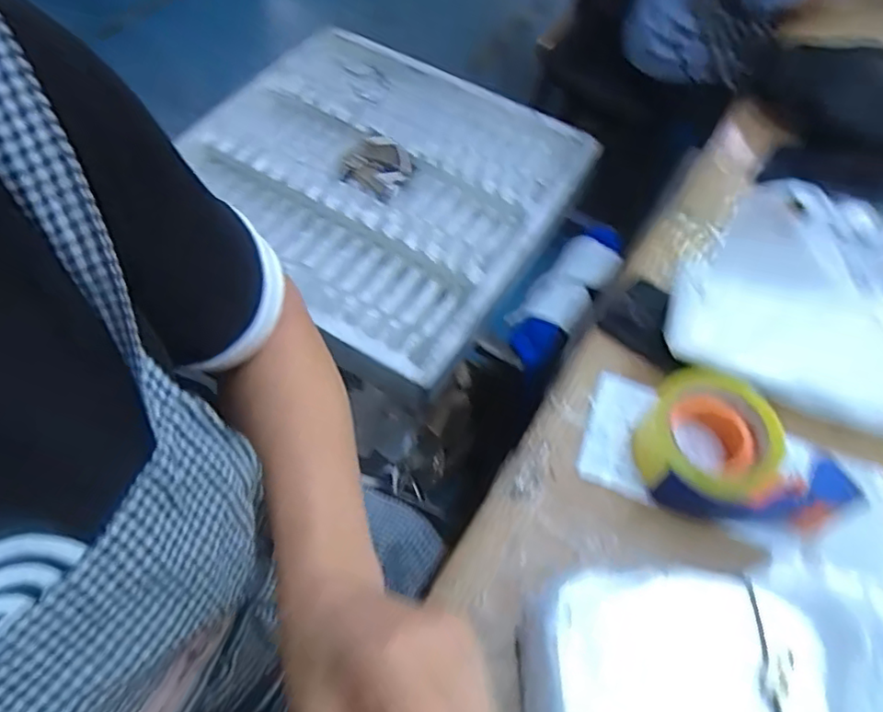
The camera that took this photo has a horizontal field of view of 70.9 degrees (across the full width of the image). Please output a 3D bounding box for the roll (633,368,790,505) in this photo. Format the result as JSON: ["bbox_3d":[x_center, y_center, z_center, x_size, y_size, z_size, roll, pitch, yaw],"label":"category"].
[{"bbox_3d":[0.221,0.072,0.512,0.104,0.057,0.111,2,59,-3],"label":"roll"}]

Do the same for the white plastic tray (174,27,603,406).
[{"bbox_3d":[-0.107,-0.274,0.969,0.562,0.065,0.542,31,62,15],"label":"white plastic tray"}]

